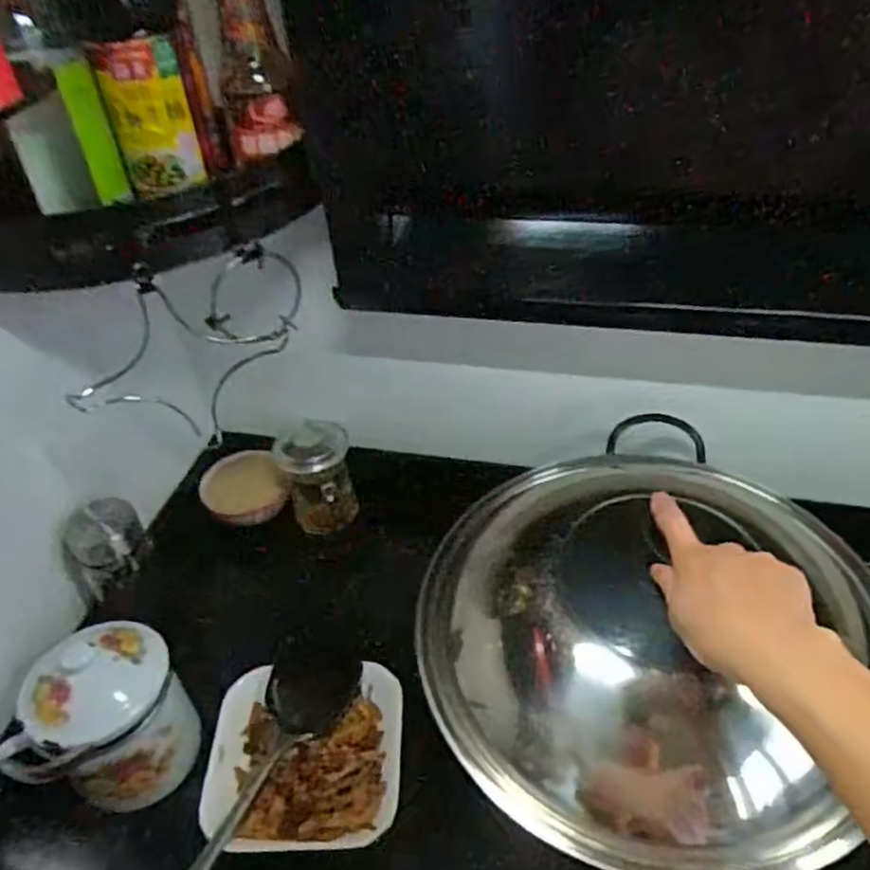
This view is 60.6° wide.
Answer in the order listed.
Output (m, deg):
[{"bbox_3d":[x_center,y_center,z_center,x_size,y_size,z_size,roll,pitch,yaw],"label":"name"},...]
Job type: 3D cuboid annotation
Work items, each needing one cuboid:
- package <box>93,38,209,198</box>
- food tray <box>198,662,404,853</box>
[{"bbox_3d":[-0.215,-0.242,0.571,0.057,0.108,0.018,-19,43,-13],"label":"package"},{"bbox_3d":[-0.121,0.306,0.702,0.179,0.044,0.168,-5,41,2],"label":"food tray"}]

